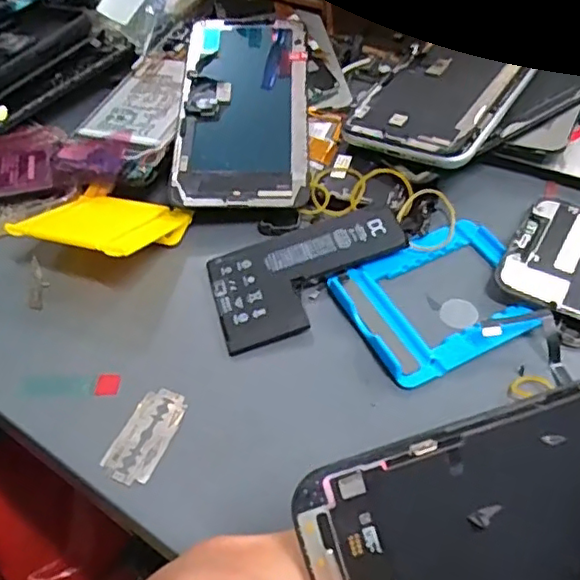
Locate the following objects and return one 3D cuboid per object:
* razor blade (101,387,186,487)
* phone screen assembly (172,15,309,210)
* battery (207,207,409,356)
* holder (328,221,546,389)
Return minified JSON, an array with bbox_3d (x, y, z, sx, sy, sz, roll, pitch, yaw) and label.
[{"bbox_3d":[-0.059,0.058,0.253,0.022,0.004,0.042,15,52,19],"label":"razor blade"},{"bbox_3d":[-0.026,-0.108,0.358,0.071,0.008,0.145,0,61,2],"label":"phone screen assembly"},{"bbox_3d":[0.010,-0.009,0.296,0.095,0.004,0.060,-19,53,-3],"label":"battery"},{"bbox_3d":[0.070,0.001,0.279,0.085,0.010,0.072,-23,50,-13],"label":"holder"}]

